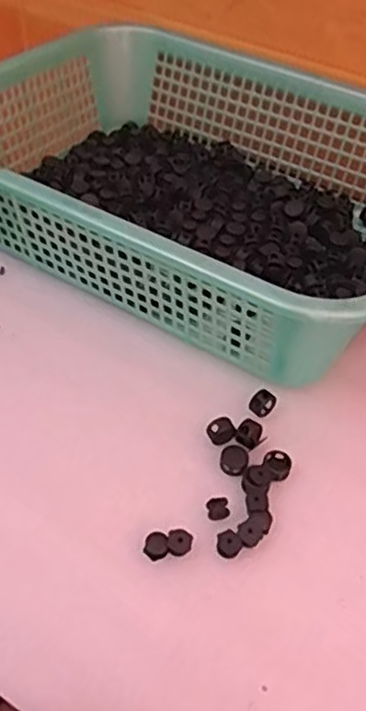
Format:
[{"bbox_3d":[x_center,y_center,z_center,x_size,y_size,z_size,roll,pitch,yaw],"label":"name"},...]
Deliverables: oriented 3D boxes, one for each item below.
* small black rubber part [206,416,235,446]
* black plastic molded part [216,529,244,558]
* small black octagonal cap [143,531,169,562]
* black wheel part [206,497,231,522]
[{"bbox_3d":[0.024,0.048,0.411,0.015,0.011,0.013,-23,55,-18],"label":"small black rubber part"},{"bbox_3d":[0.025,0.104,0.365,0.013,0.006,0.014,0,51,0],"label":"black plastic molded part"},{"bbox_3d":[-0.015,0.106,0.363,0.013,0.009,0.013,-2,51,-2],"label":"small black octagonal cap"},{"bbox_3d":[0.020,0.088,0.379,0.013,0.008,0.012,0,51,0],"label":"black wheel part"}]

